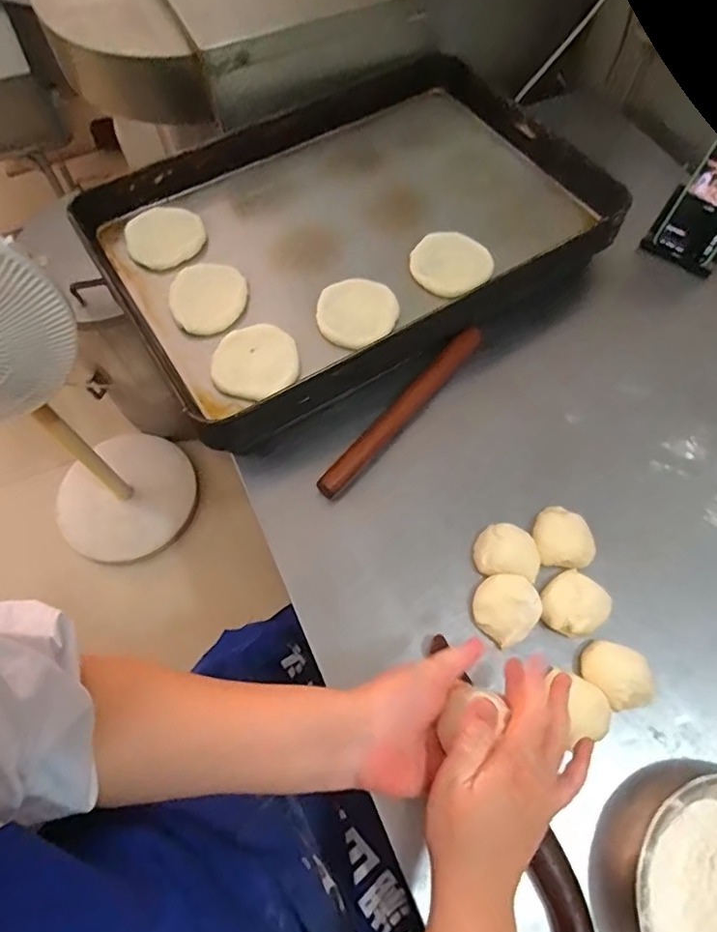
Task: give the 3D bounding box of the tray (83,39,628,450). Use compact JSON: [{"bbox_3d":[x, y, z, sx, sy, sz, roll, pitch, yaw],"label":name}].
[{"bbox_3d":[-0.012,-0.309,0.705,0.582,0.078,0.410,-30,66,-14],"label":"tray"}]

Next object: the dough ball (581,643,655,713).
[{"bbox_3d":[0.235,0.191,0.502,0.056,0.046,0.059,0,63,0],"label":"dough ball"}]

